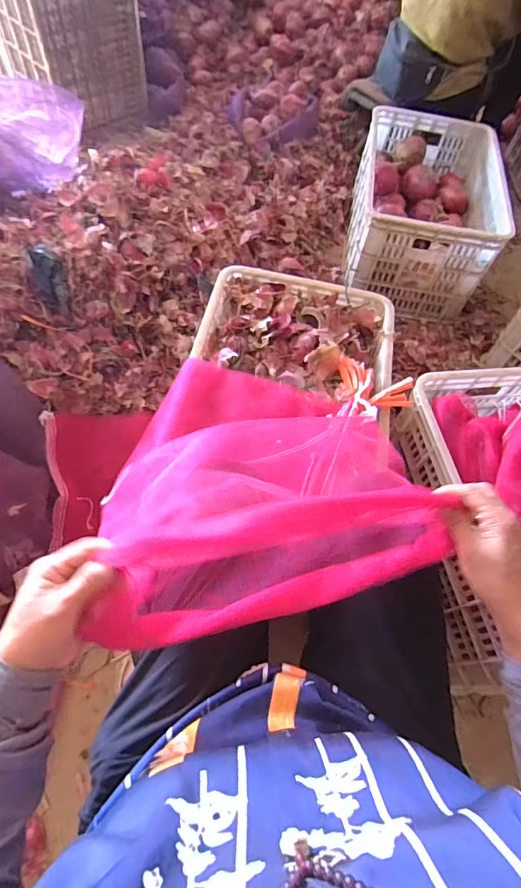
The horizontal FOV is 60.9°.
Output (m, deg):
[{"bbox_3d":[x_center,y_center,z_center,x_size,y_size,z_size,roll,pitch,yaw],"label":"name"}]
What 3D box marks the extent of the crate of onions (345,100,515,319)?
[{"bbox_3d":[0.467,-0.693,1.321,0.364,0.266,0.591,12,61,0],"label":"crate of onions"}]

